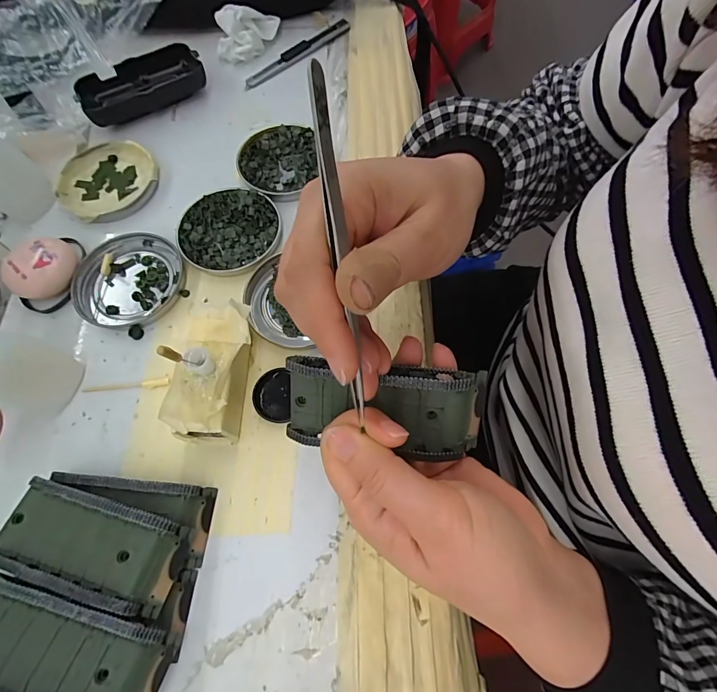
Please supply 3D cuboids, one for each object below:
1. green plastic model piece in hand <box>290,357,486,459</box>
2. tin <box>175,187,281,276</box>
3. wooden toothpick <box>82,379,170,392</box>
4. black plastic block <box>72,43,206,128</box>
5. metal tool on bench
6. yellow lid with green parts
[{"bbox_3d":[0.012,0.028,0.194,0.096,0.045,0.023,4,28,9],"label":"green plastic model piece in hand"},{"bbox_3d":[-0.101,-0.091,0.305,0.077,0.009,0.075,-1,68,1],"label":"tin"},{"bbox_3d":[-0.158,0.027,0.262,0.059,0.004,0.006,-6,68,-1],"label":"wooden toothpick"},{"bbox_3d":[-0.200,-0.241,0.359,0.108,0.024,0.052,-32,71,-11],"label":"black plastic block"},{"bbox_3d":[-0.060,-0.293,0.387,0.132,0.007,0.016,-40,72,-13],"label":"metal tool on bench"},{"bbox_3d":[-0.210,-0.138,0.327,0.078,0.013,0.077,-1,68,1],"label":"yellow lid with green parts"}]

